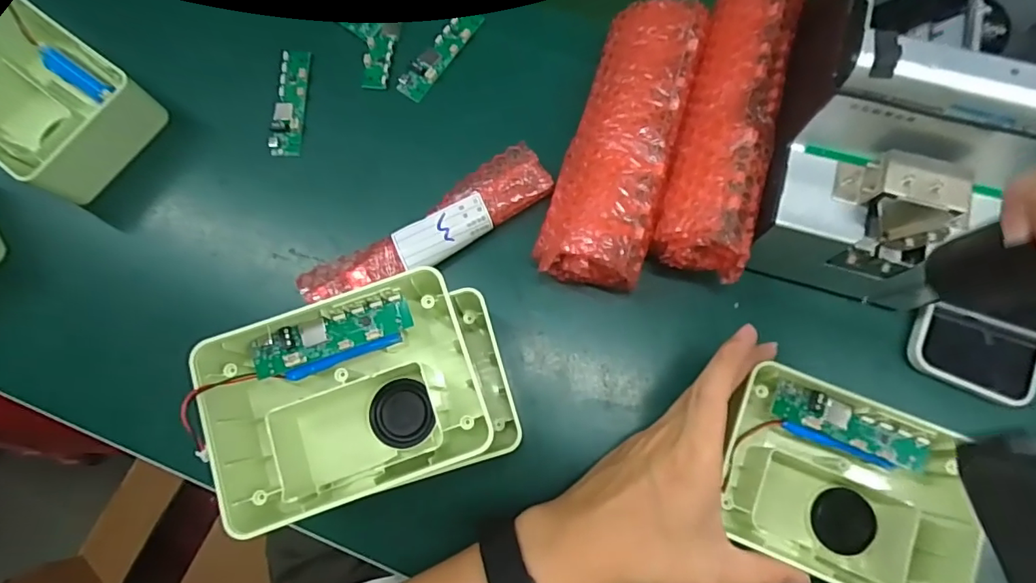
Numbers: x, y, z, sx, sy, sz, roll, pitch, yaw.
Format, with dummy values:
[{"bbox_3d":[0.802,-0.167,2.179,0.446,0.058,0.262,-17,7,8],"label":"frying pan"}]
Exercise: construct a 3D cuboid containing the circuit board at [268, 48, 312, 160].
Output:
[{"bbox_3d":[-0.183,-0.153,0.416,0.024,0.006,0.091,1,74,2],"label":"circuit board"}]

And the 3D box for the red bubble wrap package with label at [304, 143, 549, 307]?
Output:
[{"bbox_3d":[-0.063,-0.041,0.378,0.189,0.028,0.042,-31,75,-7],"label":"red bubble wrap package with label"}]

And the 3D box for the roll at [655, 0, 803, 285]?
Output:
[{"bbox_3d":[0.141,-0.116,0.343,0.056,0.049,0.201,15,74,6],"label":"roll"}]

